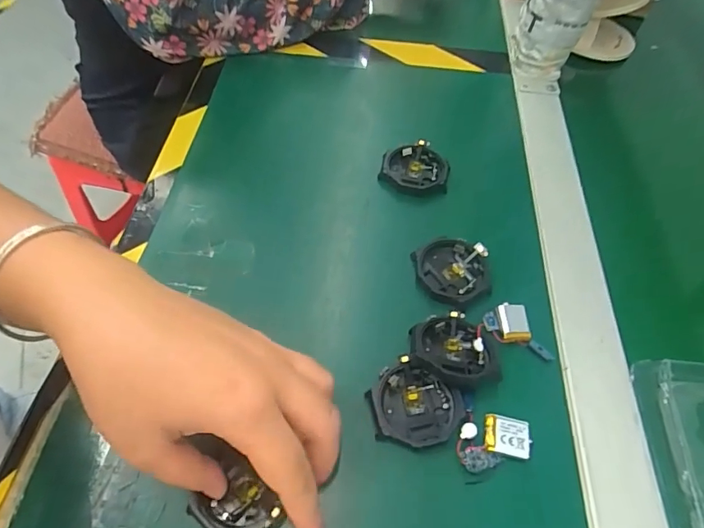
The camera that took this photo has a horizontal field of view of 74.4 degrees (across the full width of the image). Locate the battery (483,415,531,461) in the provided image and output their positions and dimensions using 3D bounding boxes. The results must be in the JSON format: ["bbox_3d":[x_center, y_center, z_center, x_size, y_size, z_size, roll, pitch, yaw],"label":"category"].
[{"bbox_3d":[0.086,0.096,0.259,0.024,0.008,0.021,11,55,4],"label":"battery"}]

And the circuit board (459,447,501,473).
[{"bbox_3d":[0.070,0.106,0.251,0.024,0.004,0.012,10,54,-15],"label":"circuit board"}]

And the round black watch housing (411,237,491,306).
[{"bbox_3d":[0.068,0.004,0.318,0.050,0.011,0.048,2,55,-3],"label":"round black watch housing"}]

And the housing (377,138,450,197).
[{"bbox_3d":[0.050,-0.077,0.372,0.053,0.013,0.048,10,55,3],"label":"housing"}]

